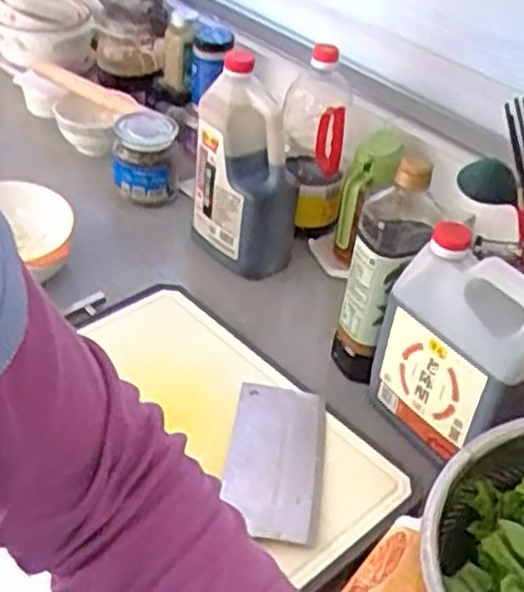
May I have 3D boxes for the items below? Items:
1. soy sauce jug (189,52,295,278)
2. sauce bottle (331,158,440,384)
[{"bbox_3d":[-0.017,-0.160,1.028,0.105,0.253,0.137,-21,47,-29],"label":"soy sauce jug"},{"bbox_3d":[0.129,-0.021,0.872,0.069,0.280,0.064,4,40,-3],"label":"sauce bottle"}]

